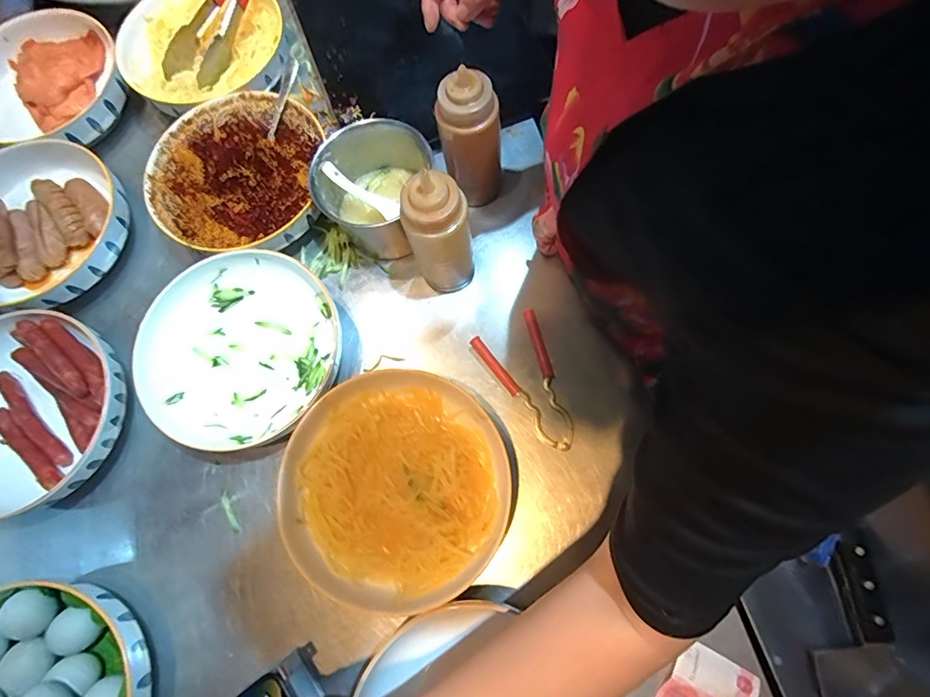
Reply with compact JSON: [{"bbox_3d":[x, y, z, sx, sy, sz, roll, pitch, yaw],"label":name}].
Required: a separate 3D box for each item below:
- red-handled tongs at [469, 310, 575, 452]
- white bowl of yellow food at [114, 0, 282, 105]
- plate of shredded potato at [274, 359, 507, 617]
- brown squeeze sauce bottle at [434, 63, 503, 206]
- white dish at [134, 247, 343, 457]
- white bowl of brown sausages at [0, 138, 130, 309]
[{"bbox_3d":[0.077,0.041,0.522,0.079,0.016,0.155,-26,76,-5],"label":"red-handled tongs"},{"bbox_3d":[-0.370,-0.431,0.658,0.205,0.051,0.214,0,75,2],"label":"white bowl of yellow food"},{"bbox_3d":[-0.068,0.138,0.476,0.218,0.064,0.217,0,75,2],"label":"plate of shredded potato"},{"bbox_3d":[0.008,-0.228,0.516,0.071,0.153,0.052,38,79,11],"label":"brown squeeze sauce bottle"},{"bbox_3d":[-0.253,0.003,0.533,0.217,0.062,0.208,0,75,2],"label":"white dish"},{"bbox_3d":[-0.539,-0.146,0.587,0.211,0.062,0.217,0,75,2],"label":"white bowl of brown sausages"}]

